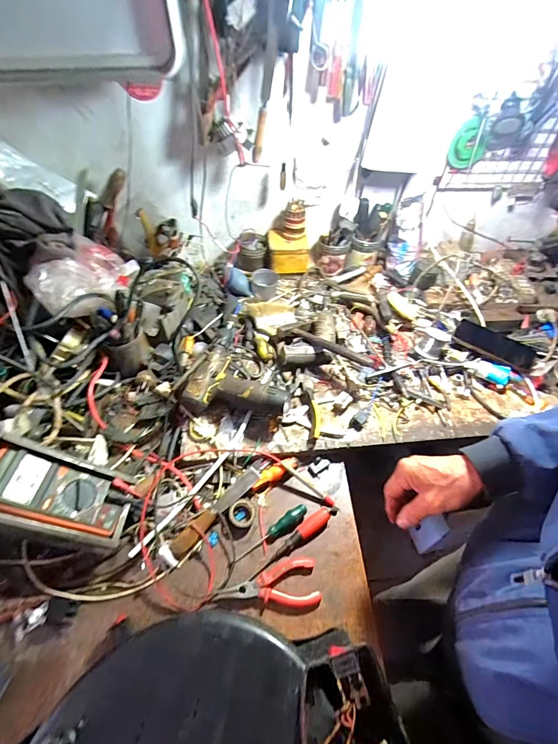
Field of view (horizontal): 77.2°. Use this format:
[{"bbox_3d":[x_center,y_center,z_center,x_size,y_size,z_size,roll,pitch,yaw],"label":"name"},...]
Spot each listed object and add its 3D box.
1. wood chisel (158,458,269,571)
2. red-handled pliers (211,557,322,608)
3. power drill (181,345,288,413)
[{"bbox_3d":[-0.095,0.210,0.547,0.032,0.026,0.212,37,58,23],"label":"wood chisel"},{"bbox_3d":[-0.016,0.298,0.500,0.143,0.013,0.059,2,51,-2],"label":"red-handled pliers"},{"bbox_3d":[-0.074,0.020,0.642,0.184,0.072,0.123,8,51,2],"label":"power drill"}]

